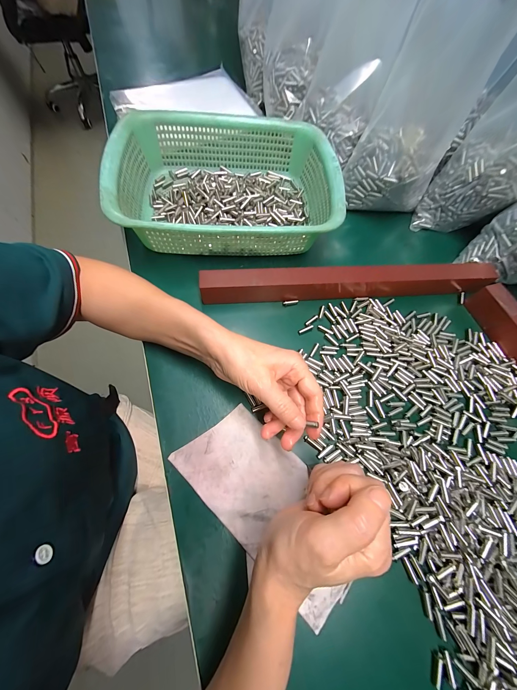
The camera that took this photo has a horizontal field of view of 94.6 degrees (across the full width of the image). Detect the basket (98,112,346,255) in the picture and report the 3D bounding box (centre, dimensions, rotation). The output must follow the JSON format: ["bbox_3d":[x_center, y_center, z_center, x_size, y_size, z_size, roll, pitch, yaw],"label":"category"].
[{"bbox_3d":[-0.041,-0.224,0.338,0.284,0.081,0.215,-3,68,-3],"label":"basket"}]

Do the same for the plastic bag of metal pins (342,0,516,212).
[{"bbox_3d":[0.208,-0.297,0.318,0.124,0.198,0.105,32,71,10],"label":"plastic bag of metal pins"}]

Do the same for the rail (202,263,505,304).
[{"bbox_3d":[0.122,-0.086,0.317,0.386,0.040,0.027,-4,69,-3],"label":"rail"}]

